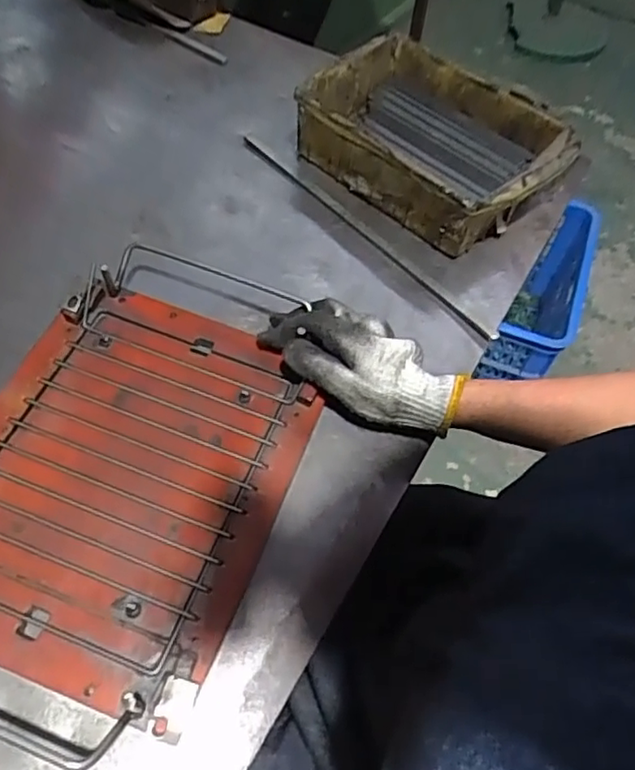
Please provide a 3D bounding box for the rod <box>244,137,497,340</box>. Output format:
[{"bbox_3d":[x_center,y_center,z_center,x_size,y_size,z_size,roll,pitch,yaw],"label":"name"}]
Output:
[{"bbox_3d":[0.040,-0.161,0.638,0.013,0.008,0.355,-36,65,-22],"label":"rod"}]

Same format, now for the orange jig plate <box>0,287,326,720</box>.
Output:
[{"bbox_3d":[-0.145,0.062,0.471,0.231,0.020,0.292,18,58,10],"label":"orange jig plate"}]

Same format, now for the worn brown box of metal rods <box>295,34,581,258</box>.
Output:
[{"bbox_3d":[0.119,-0.254,0.657,0.181,0.084,0.251,-37,69,-23],"label":"worn brown box of metal rods"}]

